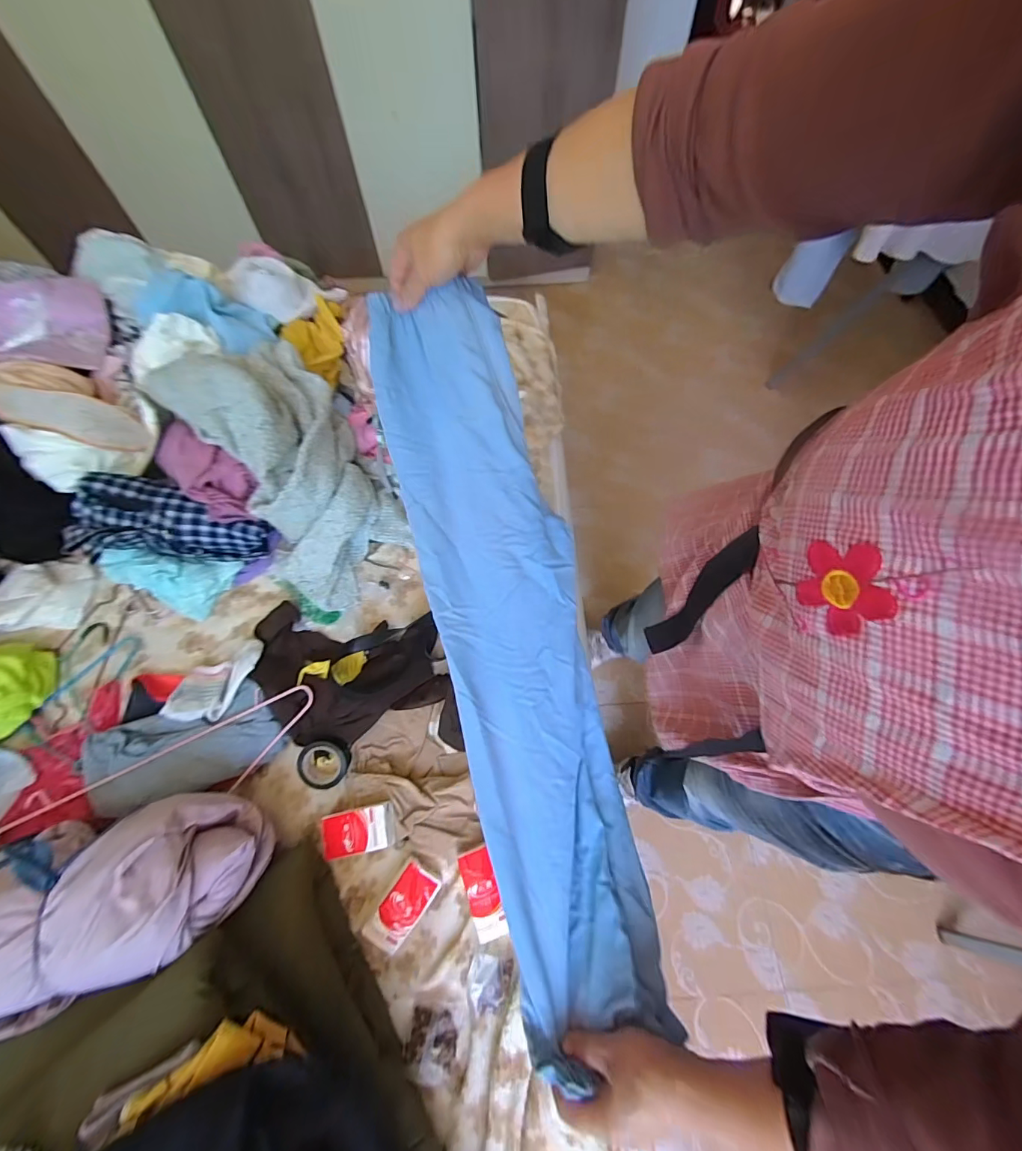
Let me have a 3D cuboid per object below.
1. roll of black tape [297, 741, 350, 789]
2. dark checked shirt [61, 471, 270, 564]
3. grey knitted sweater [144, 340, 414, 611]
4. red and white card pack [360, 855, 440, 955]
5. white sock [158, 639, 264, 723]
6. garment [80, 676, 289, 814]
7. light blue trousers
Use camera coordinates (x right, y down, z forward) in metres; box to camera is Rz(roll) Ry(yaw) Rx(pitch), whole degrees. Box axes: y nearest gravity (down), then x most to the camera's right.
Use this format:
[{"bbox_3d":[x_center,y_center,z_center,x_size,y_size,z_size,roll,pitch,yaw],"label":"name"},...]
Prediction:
[{"bbox_3d":[-0.271,0.273,0.672,0.069,0.027,0.069,0,93,-9],"label":"roll of black tape"},{"bbox_3d":[-0.535,-0.073,0.743,0.265,0.094,0.121,11,65,-17],"label":"dark checked shirt"},{"bbox_3d":[-0.351,-0.173,0.737,0.222,0.164,0.444,-31,102,-12],"label":"grey knitted sweater"},{"bbox_3d":[-0.141,0.429,0.598,0.053,0.018,0.100,33,70,14],"label":"red and white card pack"},{"bbox_3d":[-0.447,0.157,0.705,0.099,0.029,0.136,16,67,7],"label":"white sock"},{"bbox_3d":[-0.463,0.245,0.654,0.254,0.036,0.126,-20,67,-8],"label":"garment"},{"bbox_3d":[0.004,0.057,0.488,0.164,0.106,0.717,-14,84,-5],"label":"light blue trousers"}]

